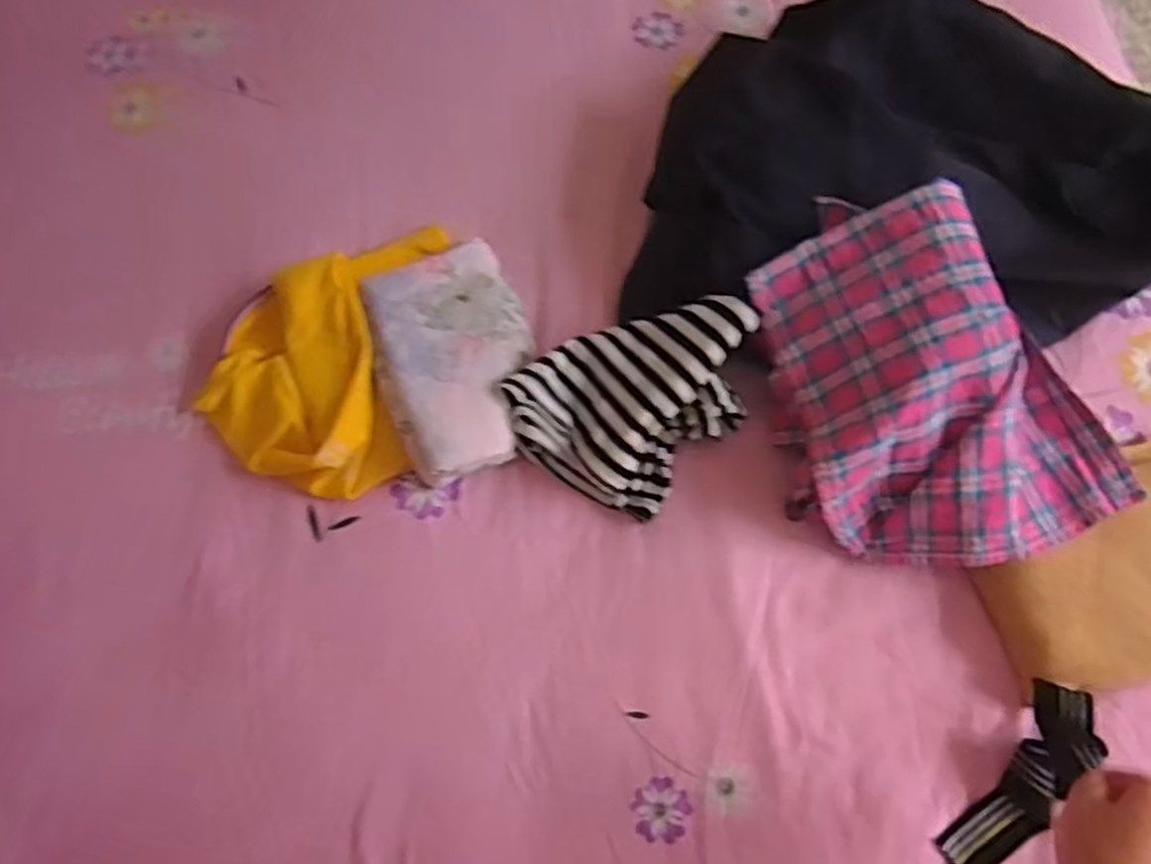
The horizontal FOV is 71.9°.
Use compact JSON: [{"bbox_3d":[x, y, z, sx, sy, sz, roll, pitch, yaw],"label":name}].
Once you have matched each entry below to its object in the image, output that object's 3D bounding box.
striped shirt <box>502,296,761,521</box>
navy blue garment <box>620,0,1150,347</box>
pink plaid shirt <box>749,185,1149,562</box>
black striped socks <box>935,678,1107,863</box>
[{"bbox_3d":[0.052,-0.038,0.695,0.164,0.083,0.200,42,77,13],"label":"striped shirt"},{"bbox_3d":[0.320,-0.257,0.731,0.531,0.107,0.324,0,73,1],"label":"navy blue garment"},{"bbox_3d":[0.306,-0.050,0.668,0.267,0.126,0.308,-10,72,-2],"label":"pink plaid shirt"},{"bbox_3d":[0.338,0.267,0.598,0.058,0.022,0.160,36,89,11],"label":"black striped socks"}]

